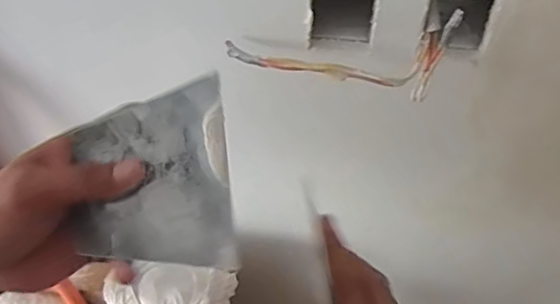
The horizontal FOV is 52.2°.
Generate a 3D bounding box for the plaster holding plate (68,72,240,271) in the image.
[{"bbox_3d":[-0.076,0.016,0.332,0.096,0.006,0.104,-9,78,15],"label":"plaster holding plate"}]

